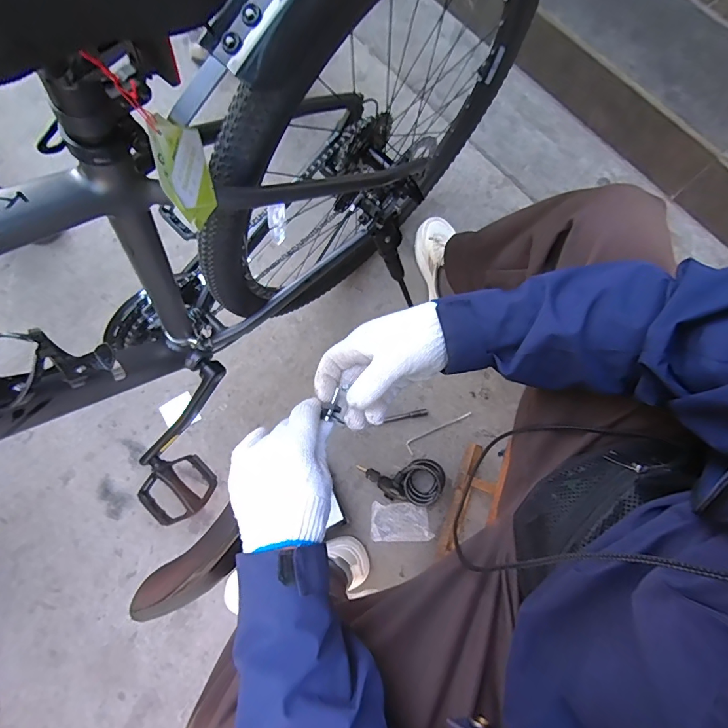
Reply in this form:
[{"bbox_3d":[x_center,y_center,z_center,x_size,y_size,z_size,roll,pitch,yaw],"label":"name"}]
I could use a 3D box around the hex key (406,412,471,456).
[{"bbox_3d":[0.164,0.144,0.891,0.160,0.004,0.029,-31,80,-6],"label":"hex key"}]

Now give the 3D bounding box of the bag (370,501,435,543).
[{"bbox_3d":[0.075,0.328,0.837,0.121,0.037,0.078,0,75,-1],"label":"bag"}]

